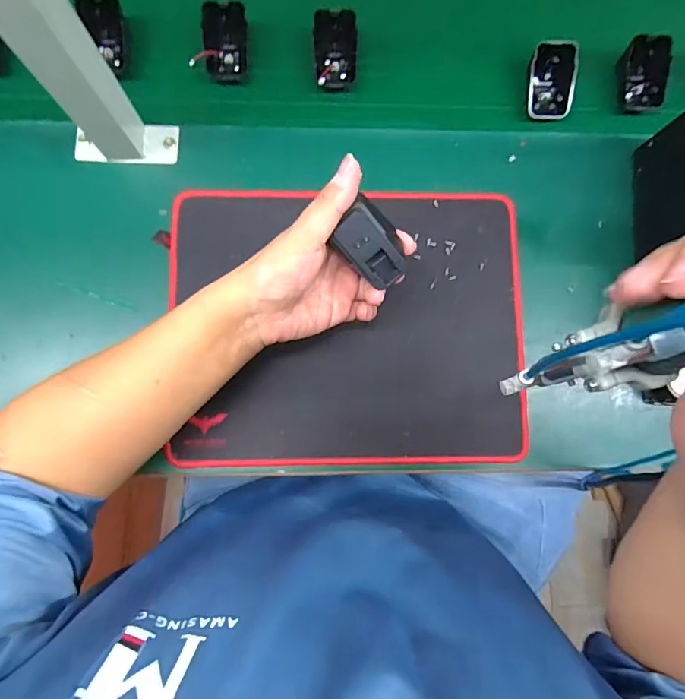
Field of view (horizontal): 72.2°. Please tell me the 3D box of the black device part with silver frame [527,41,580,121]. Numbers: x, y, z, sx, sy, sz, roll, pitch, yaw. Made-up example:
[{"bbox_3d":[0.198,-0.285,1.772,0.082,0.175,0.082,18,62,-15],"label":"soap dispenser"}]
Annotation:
[{"bbox_3d":[0.218,-0.278,0.488,0.045,0.025,0.071,5,119,17],"label":"black device part with silver frame"}]

